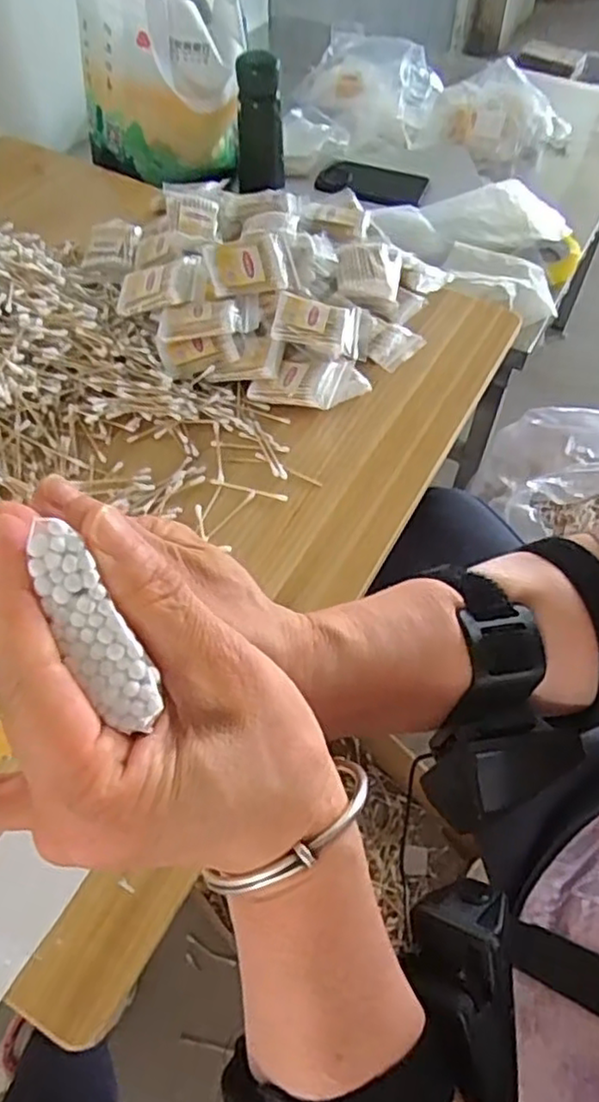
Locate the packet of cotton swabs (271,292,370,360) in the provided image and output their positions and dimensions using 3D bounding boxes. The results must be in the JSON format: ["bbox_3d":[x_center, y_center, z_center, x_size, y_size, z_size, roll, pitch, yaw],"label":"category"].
[{"bbox_3d":[0.025,-0.226,0.684,0.101,0.021,0.061,9,73,-12],"label":"packet of cotton swabs"}]

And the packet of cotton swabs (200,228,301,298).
[{"bbox_3d":[-0.046,-0.286,0.683,0.087,0.025,0.057,-11,91,-18],"label":"packet of cotton swabs"}]

